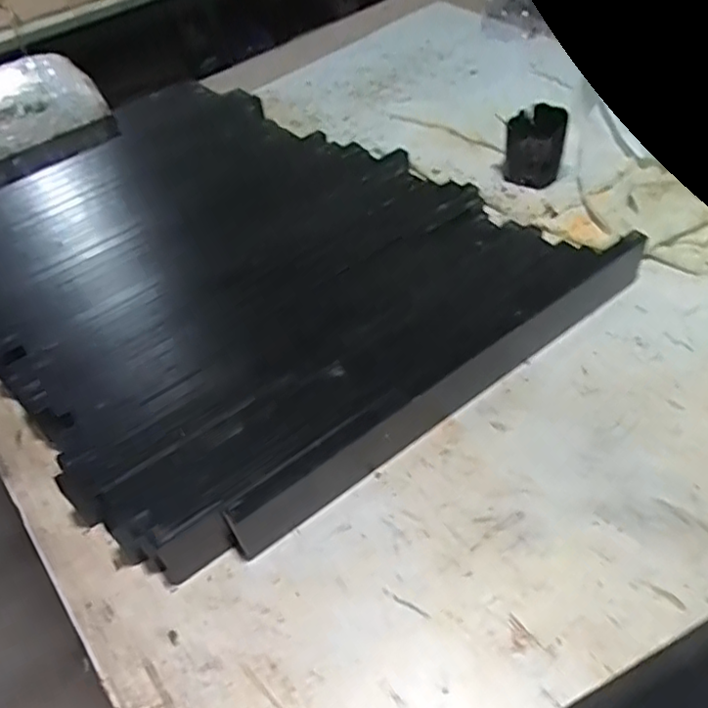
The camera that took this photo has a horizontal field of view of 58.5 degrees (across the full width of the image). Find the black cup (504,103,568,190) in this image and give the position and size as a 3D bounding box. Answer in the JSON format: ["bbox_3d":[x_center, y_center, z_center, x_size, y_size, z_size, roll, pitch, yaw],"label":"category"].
[{"bbox_3d":[0.179,-0.206,0.628,0.052,0.060,0.052,-4,49,5],"label":"black cup"}]

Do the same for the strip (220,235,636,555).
[{"bbox_3d":[0.081,0.018,0.460,0.385,0.050,0.013,-33,53,-19],"label":"strip"}]

